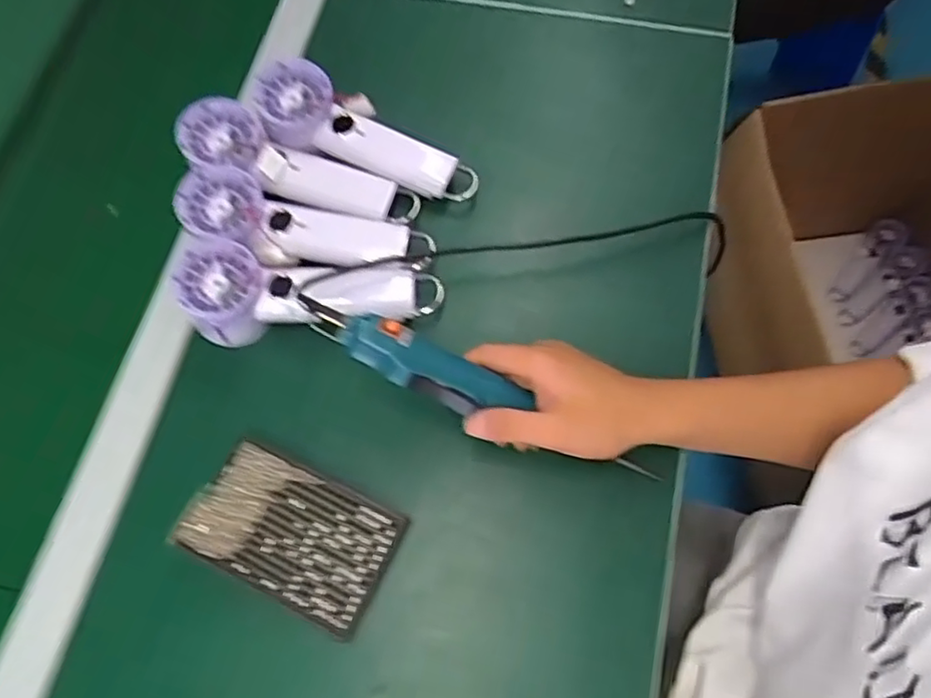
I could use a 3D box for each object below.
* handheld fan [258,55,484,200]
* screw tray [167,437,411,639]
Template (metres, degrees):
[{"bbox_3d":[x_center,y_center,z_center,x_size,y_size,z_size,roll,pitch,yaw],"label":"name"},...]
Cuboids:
[{"bbox_3d":[-0.085,-0.178,0.542,0.198,0.028,0.062,27,73,-3],"label":"handheld fan"},{"bbox_3d":[-0.123,0.129,0.456,0.141,0.020,0.087,24,73,11],"label":"screw tray"}]

